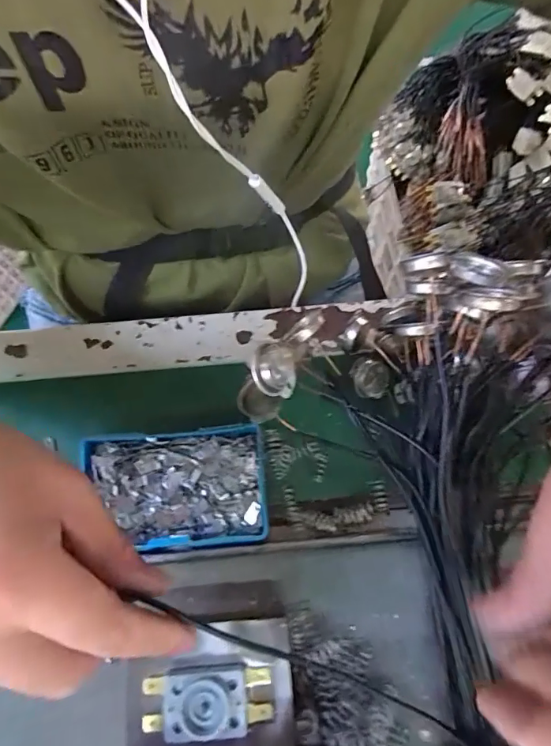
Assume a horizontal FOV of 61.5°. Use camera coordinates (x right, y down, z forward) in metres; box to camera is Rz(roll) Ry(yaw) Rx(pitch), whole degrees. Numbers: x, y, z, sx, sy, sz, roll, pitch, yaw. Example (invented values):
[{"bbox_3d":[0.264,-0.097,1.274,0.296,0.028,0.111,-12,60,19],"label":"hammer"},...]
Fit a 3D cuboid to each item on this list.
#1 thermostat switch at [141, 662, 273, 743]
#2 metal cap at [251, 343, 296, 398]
[{"bbox_3d":[-0.033,0.155,0.219,0.060,0.016,0.028,-5,71,-1],"label":"thermostat switch"},{"bbox_3d":[0.001,-0.001,0.234,0.011,0.032,0.025,-1,99,-32],"label":"metal cap"}]

